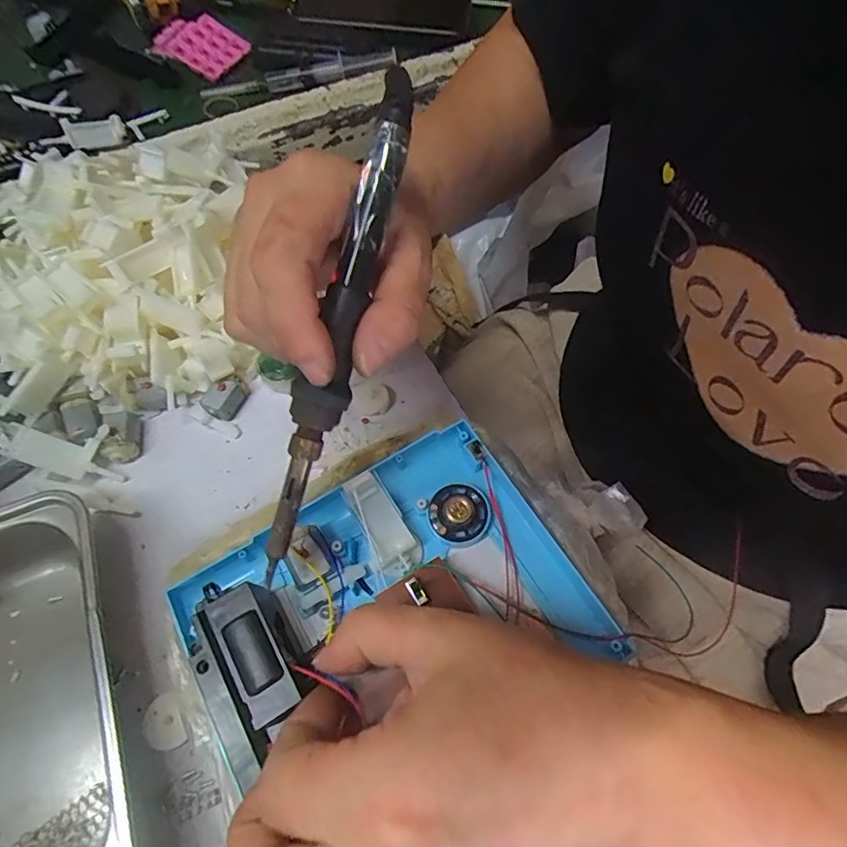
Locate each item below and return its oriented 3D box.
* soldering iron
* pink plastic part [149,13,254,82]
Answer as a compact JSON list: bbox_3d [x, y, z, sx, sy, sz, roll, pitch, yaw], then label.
[{"bbox_3d":[-0.031,-0.039,0.196,0.020,0.019,0.195,16,94,5],"label":"soldering iron"},{"bbox_3d":[-0.207,-0.356,0.474,0.087,0.018,0.057,36,67,13],"label":"pink plastic part"}]

